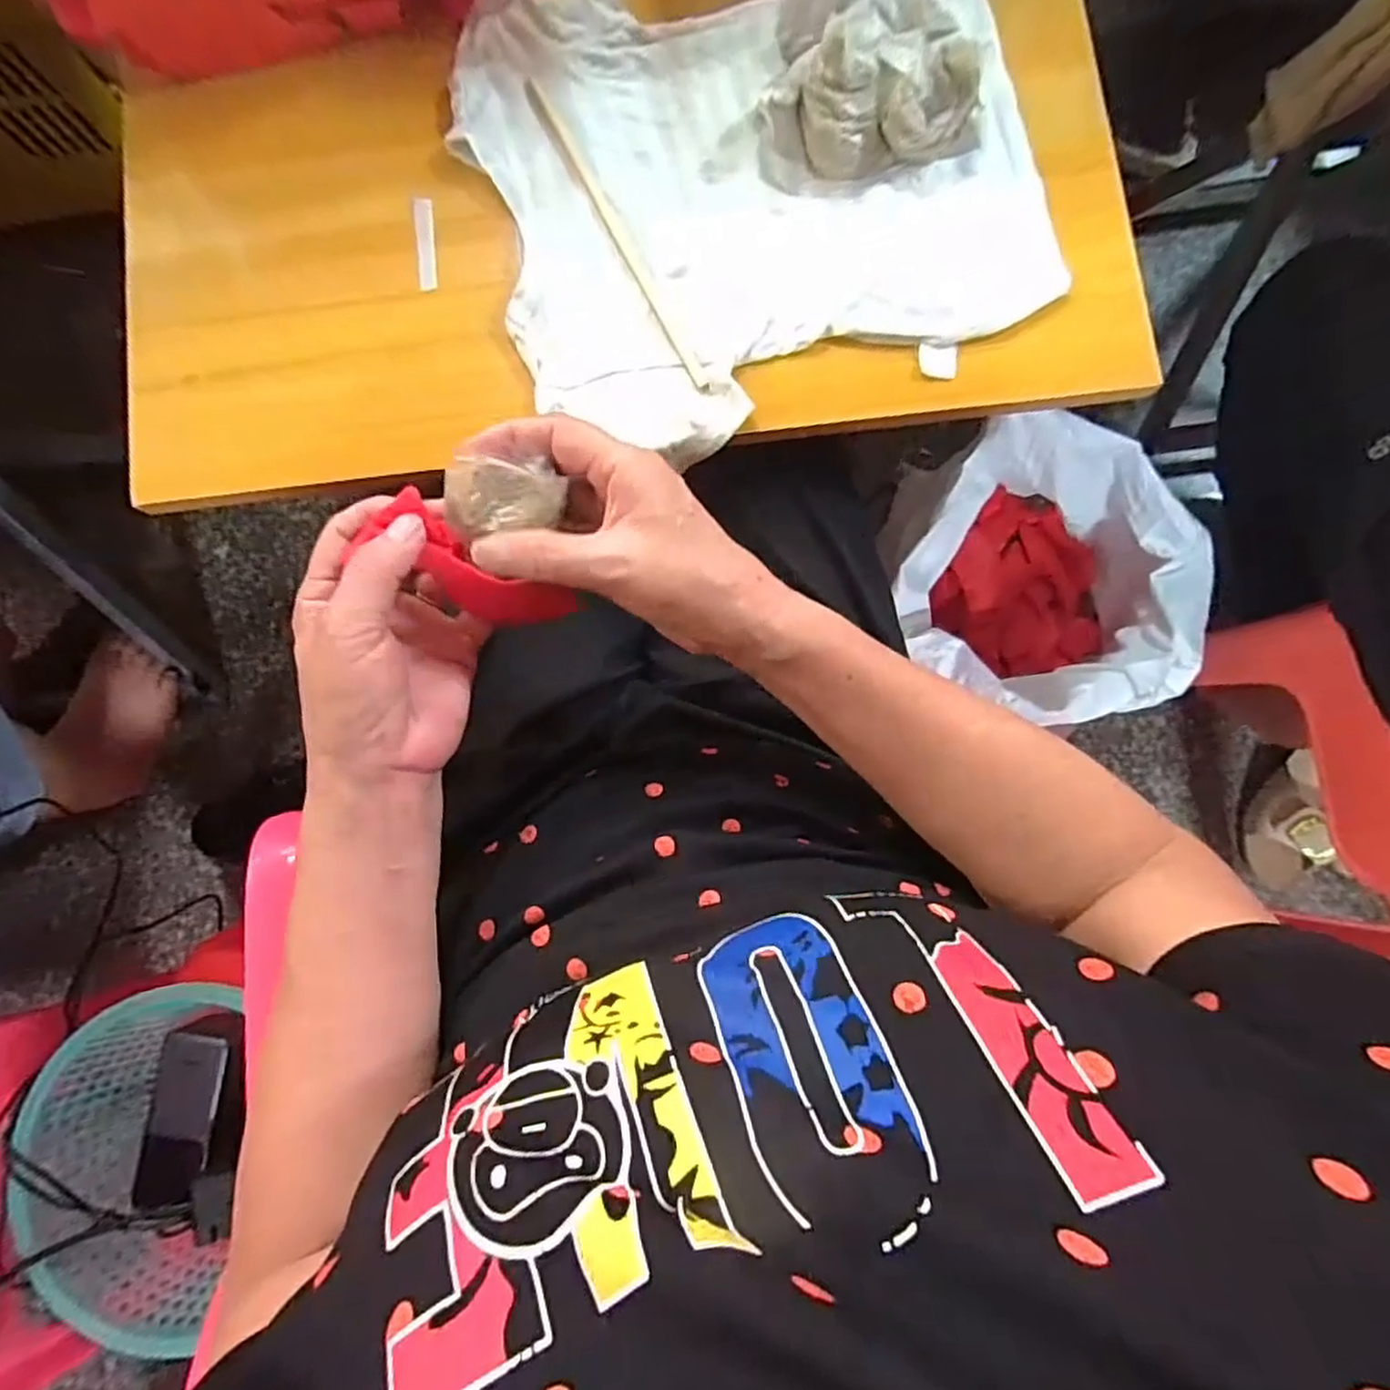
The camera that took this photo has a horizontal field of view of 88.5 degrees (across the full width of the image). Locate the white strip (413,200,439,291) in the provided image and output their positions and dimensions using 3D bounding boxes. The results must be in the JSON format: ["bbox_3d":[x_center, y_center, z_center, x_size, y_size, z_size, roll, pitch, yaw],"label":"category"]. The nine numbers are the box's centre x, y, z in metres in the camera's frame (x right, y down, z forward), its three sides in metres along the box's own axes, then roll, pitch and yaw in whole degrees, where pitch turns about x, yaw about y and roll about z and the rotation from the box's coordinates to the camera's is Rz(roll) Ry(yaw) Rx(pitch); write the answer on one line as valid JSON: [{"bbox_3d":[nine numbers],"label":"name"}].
[{"bbox_3d":[-0.162,-0.271,0.430,0.013,0.004,0.054,-6,89,5],"label":"white strip"}]

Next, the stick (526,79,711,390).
[{"bbox_3d":[-0.047,-0.274,0.418,0.008,0.006,0.225,-28,84,-2],"label":"stick"}]

